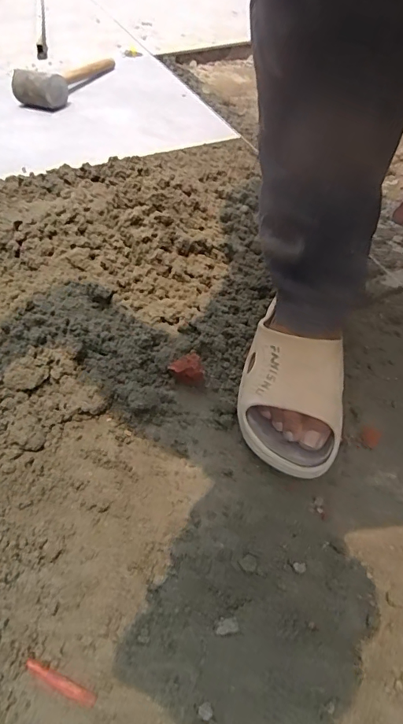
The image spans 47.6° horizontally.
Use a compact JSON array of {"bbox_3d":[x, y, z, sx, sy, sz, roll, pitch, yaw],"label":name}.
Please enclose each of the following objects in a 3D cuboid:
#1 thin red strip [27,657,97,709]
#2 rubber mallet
[{"bbox_3d":[-0.110,0.247,0.352,0.061,0.004,0.010,20,51,13],"label":"thin red strip"},{"bbox_3d":[-0.307,-0.675,1.073,0.105,0.072,0.309,19,52,13],"label":"rubber mallet"}]

